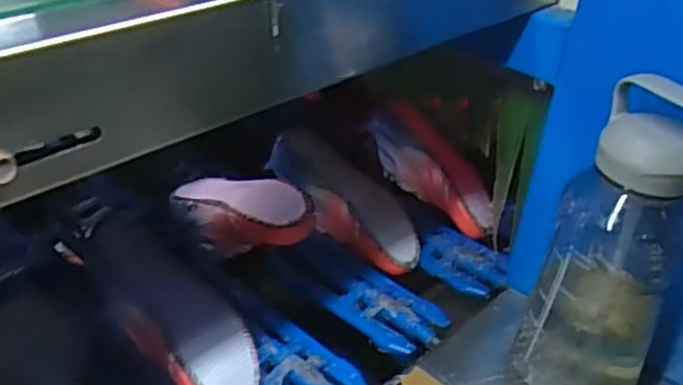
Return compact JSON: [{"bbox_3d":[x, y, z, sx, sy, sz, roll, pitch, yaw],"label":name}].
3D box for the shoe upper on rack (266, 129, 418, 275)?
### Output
[{"bbox_3d":[0.000,0.010,0.922,0.248,0.079,0.086,43,48,19],"label":"shoe upper on rack"}]

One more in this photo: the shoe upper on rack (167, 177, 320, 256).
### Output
[{"bbox_3d":[-0.117,0.032,0.823,0.233,0.079,0.073,8,28,44],"label":"shoe upper on rack"}]

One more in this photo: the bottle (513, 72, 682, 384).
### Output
[{"bbox_3d":[0.248,0.050,0.629,0.120,0.304,0.115,24,39,25],"label":"bottle"}]

